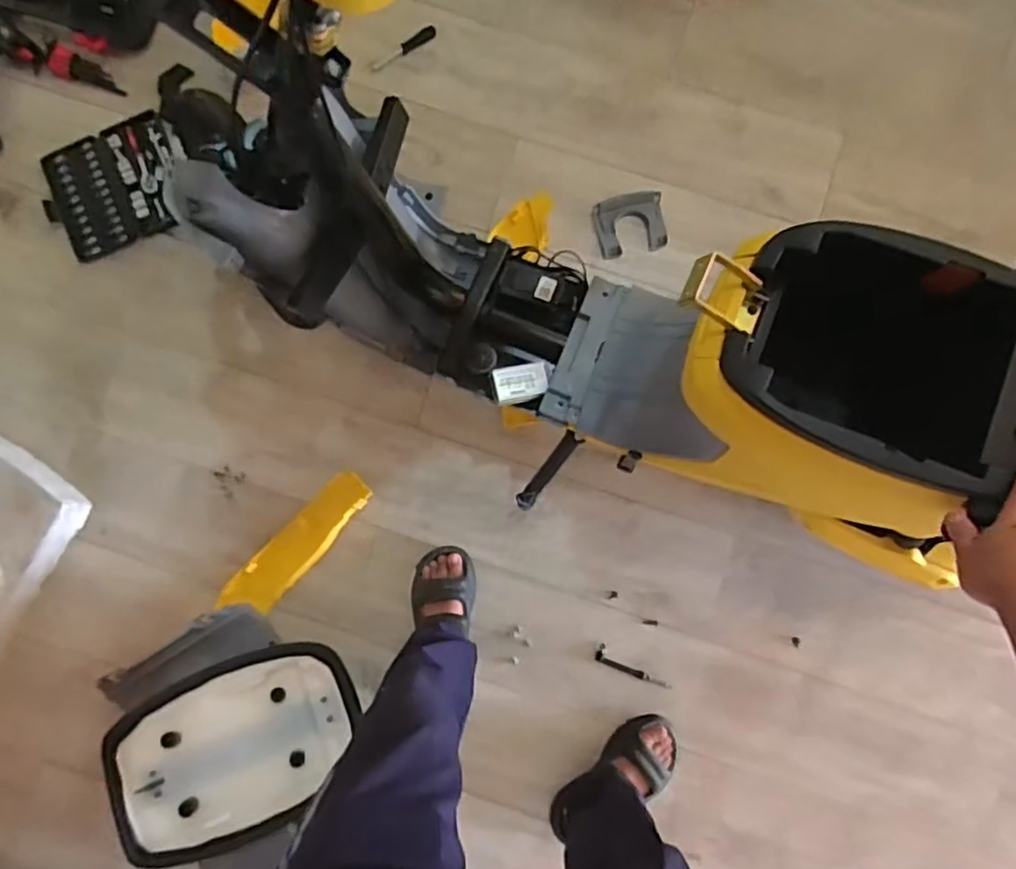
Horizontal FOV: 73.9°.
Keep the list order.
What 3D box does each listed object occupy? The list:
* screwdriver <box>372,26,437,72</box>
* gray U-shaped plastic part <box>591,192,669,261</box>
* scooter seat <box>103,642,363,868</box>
[{"bbox_3d":[-0.201,-0.744,1.305,0.141,0.016,0.019,-25,89,14],"label":"screwdriver"},{"bbox_3d":[0.233,-0.400,1.280,0.131,0.025,0.108,-14,89,1],"label":"gray U-shaped plastic part"},{"bbox_3d":[-0.432,0.505,1.095,0.381,0.080,0.274,-25,76,-18],"label":"scooter seat"}]

